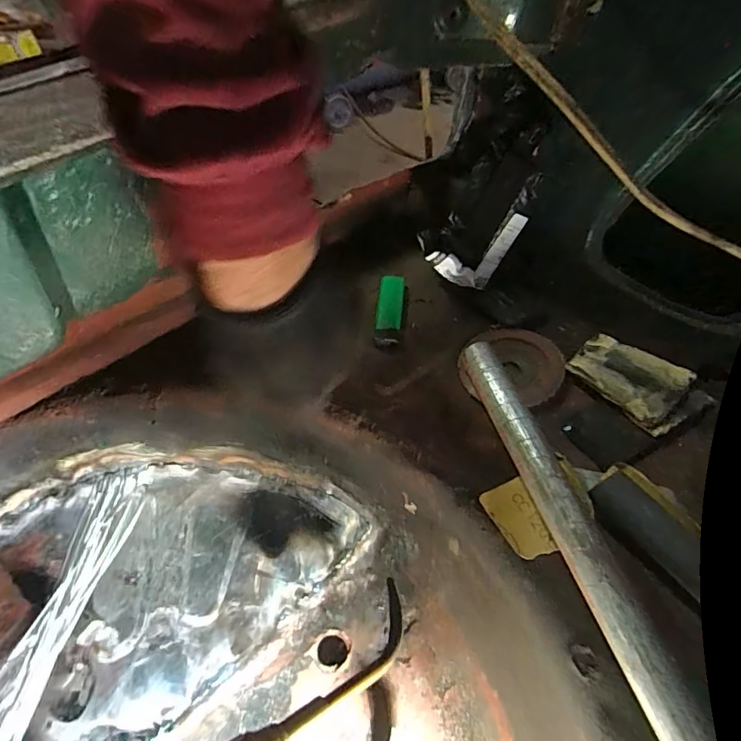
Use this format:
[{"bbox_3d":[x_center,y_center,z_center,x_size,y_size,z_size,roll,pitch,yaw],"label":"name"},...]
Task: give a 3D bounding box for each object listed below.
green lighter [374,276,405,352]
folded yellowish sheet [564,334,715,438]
[{"bbox_3d":[0.017,-0.054,0.444,0.023,0.013,0.083,2,51,7],"label":"green lighter"},{"bbox_3d":[0.207,0.005,0.382,0.063,0.012,0.093,-30,54,-19],"label":"folded yellowish sheet"}]

